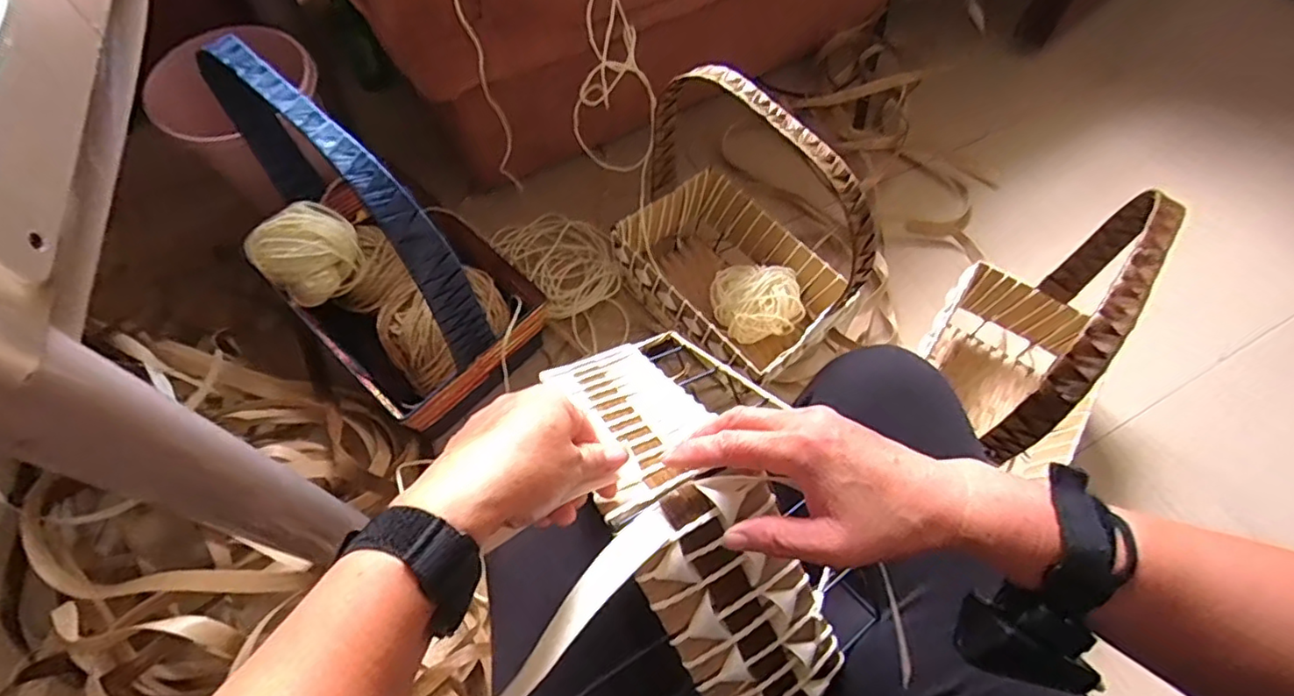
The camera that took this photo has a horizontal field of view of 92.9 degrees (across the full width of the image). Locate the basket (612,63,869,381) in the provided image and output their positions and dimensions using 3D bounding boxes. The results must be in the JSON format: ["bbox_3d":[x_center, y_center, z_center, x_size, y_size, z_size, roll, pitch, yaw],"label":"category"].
[{"bbox_3d":[0.131,-0.156,0.896,0.229,0.423,0.361,-38,68,-18],"label":"basket"}]

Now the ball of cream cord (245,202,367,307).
[{"bbox_3d":[-0.512,-0.147,0.934,0.140,0.098,0.114,-40,69,-19],"label":"ball of cream cord"}]

